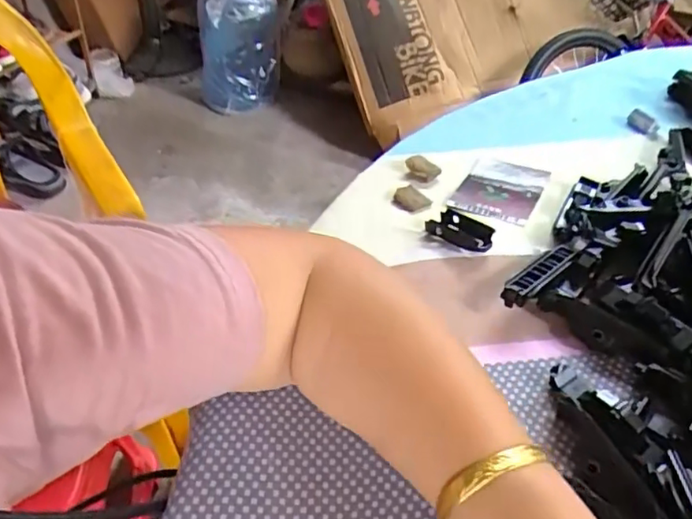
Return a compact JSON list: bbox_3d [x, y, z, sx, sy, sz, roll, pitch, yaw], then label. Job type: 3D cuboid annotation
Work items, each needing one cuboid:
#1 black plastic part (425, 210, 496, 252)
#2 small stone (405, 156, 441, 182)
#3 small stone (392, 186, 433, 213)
[{"bbox_3d":[0.080,-0.022,0.407,0.045,0.011,0.028,28,48,26],"label":"black plastic part"},{"bbox_3d":[0.063,-0.075,0.478,0.023,0.011,0.023,-16,45,-18],"label":"small stone"},{"bbox_3d":[0.049,-0.046,0.450,0.020,0.011,0.034,-29,51,-30],"label":"small stone"}]

